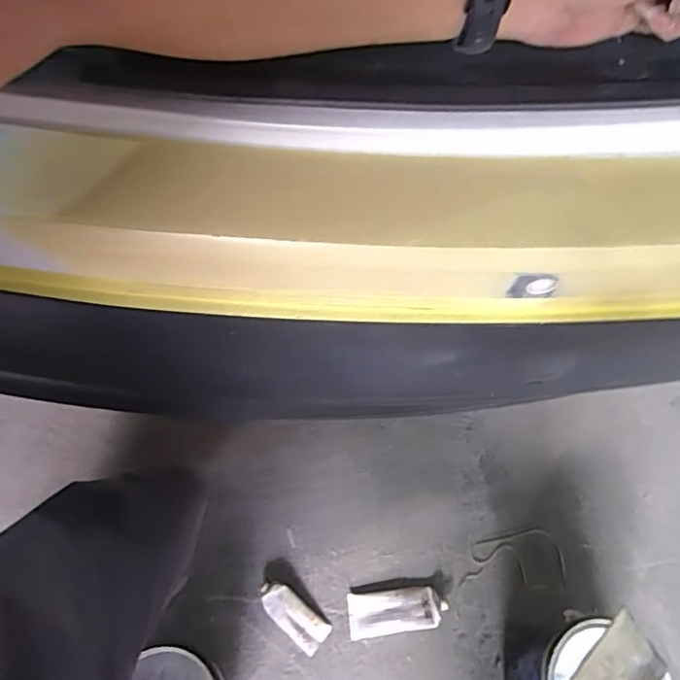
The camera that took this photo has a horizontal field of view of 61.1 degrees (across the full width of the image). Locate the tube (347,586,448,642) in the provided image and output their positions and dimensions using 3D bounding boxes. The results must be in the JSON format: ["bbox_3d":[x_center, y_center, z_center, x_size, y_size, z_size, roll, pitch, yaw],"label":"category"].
[{"bbox_3d":[0.081,0.387,0.823,0.136,0.021,0.058,-5,56,-6],"label":"tube"}]

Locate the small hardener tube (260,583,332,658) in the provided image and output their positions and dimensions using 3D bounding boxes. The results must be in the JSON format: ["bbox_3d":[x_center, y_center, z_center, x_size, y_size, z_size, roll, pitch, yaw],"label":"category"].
[{"bbox_3d":[-0.067,0.389,0.815,0.110,0.018,0.046,42,63,7],"label":"small hardener tube"}]

